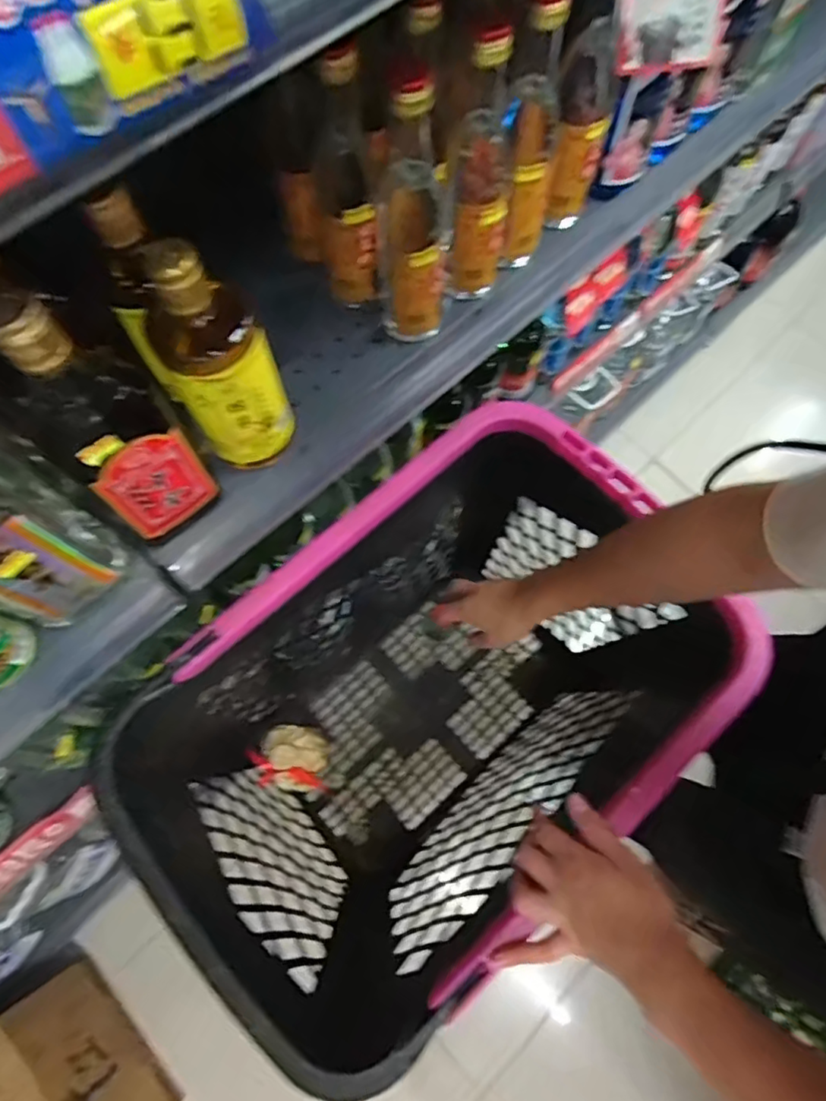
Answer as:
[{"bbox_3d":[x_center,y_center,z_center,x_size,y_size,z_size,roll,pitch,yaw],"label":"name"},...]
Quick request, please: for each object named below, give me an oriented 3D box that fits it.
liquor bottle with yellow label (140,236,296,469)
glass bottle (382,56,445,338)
[{"bbox_3d":[-0.134,-0.131,0.412,0.072,0.176,0.064,-25,74,-9],"label":"liquor bottle with yellow label"},{"bbox_3d":[0.001,-0.252,0.452,0.048,0.206,0.055,-1,72,-1],"label":"glass bottle"}]

